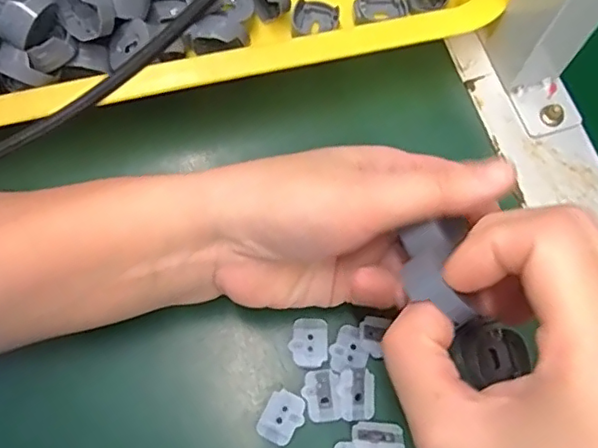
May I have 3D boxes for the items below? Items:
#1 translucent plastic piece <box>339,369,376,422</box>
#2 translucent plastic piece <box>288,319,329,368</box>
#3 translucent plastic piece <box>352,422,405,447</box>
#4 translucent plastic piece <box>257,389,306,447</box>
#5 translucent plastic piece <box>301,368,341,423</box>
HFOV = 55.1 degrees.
[{"bbox_3d":[0.026,0.074,0.248,0.015,0.007,0.020,-2,71,-1],"label":"translucent plastic piece"},{"bbox_3d":[0.005,0.053,0.257,0.017,0.004,0.021,1,71,0],"label":"translucent plastic piece"},{"bbox_3d":[0.034,0.091,0.241,0.021,0.009,0.014,0,71,-1],"label":"translucent plastic piece"},{"bbox_3d":[-0.007,0.084,0.247,0.017,0.004,0.021,26,72,8],"label":"translucent plastic piece"},{"bbox_3d":[0.010,0.074,0.249,0.015,0.005,0.022,-7,71,-3],"label":"translucent plastic piece"}]

